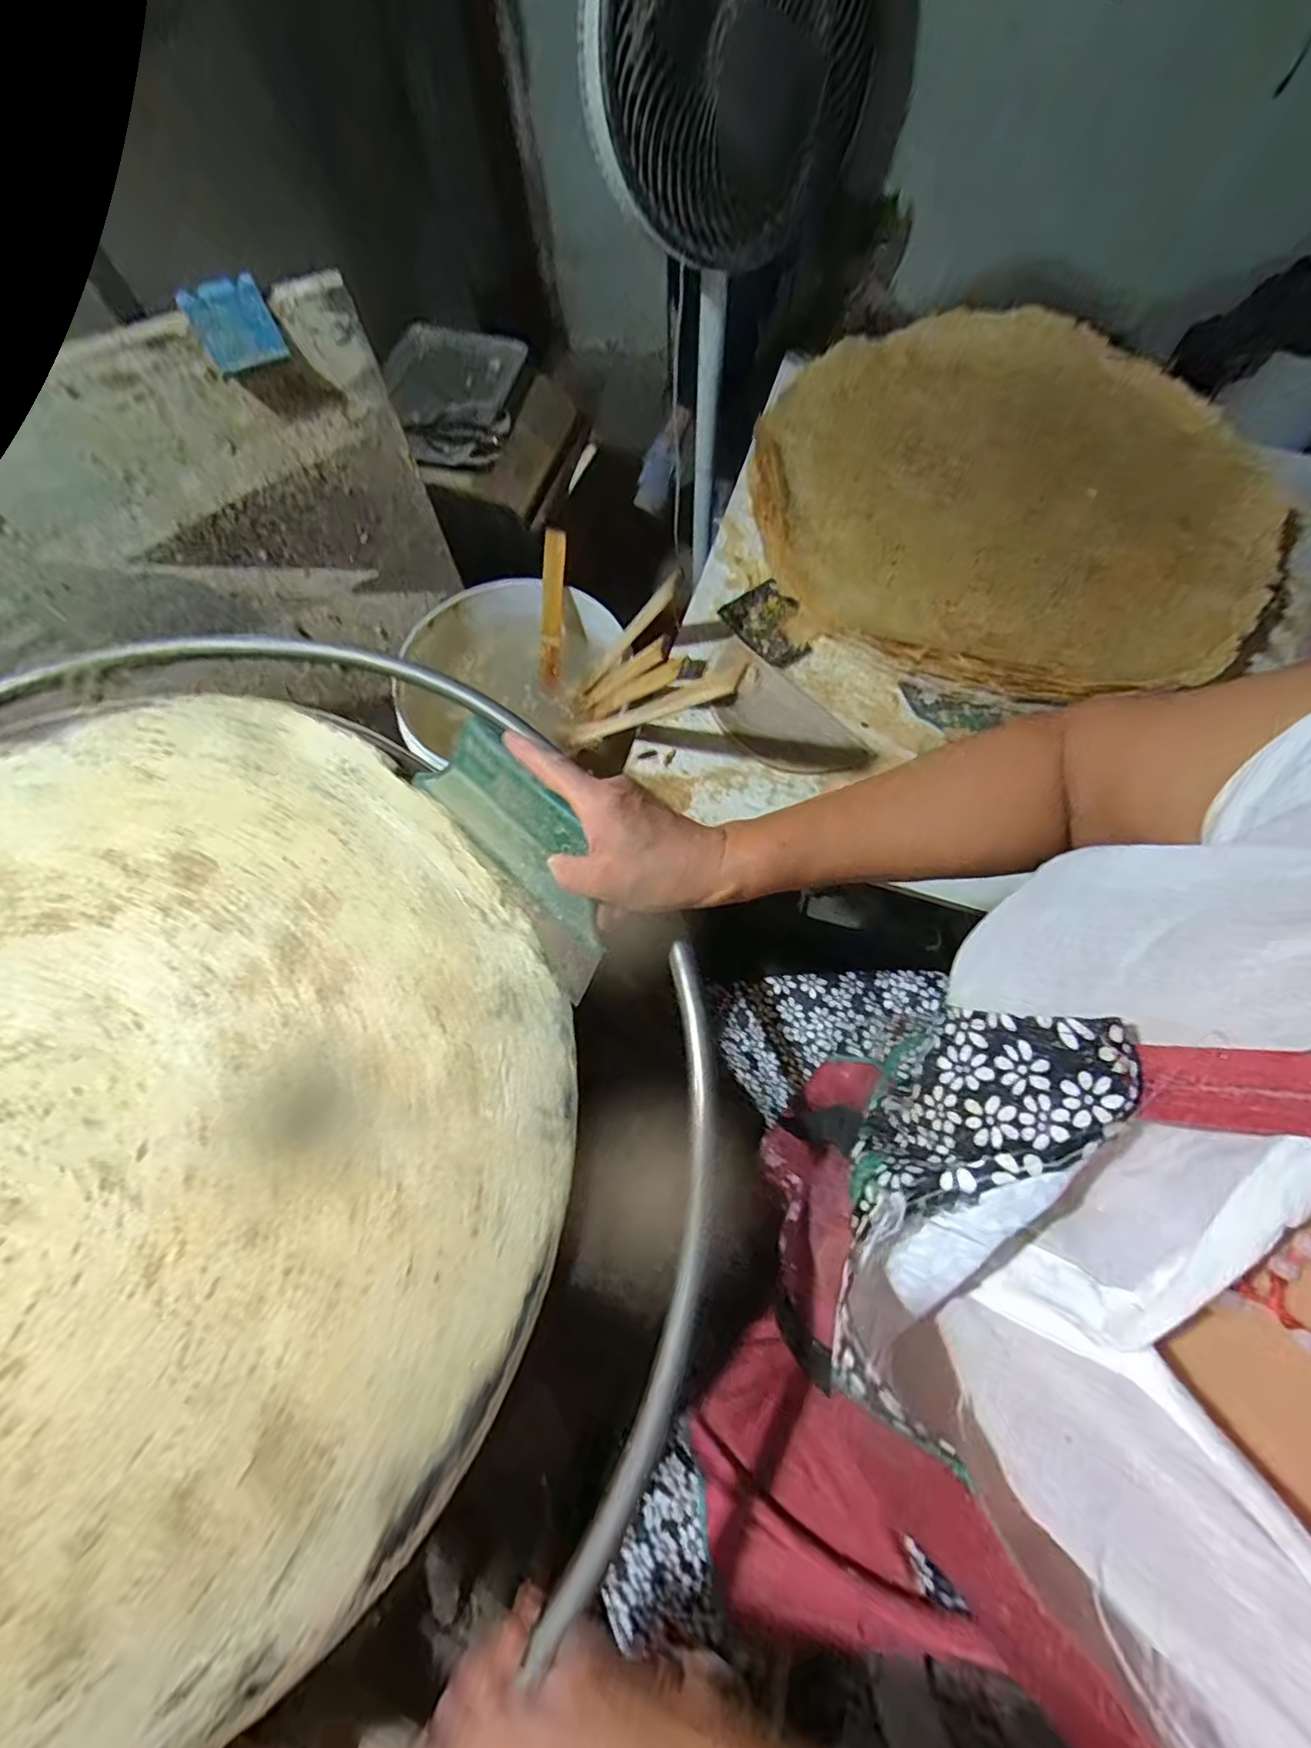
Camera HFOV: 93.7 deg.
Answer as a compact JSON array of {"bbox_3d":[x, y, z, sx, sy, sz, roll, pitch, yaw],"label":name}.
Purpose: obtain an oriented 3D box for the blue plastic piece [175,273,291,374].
[{"bbox_3d":[-0.373,-0.487,0.545,0.064,0.054,0.013,-22,70,-8],"label":"blue plastic piece"}]

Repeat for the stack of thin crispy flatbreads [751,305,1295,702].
[{"bbox_3d":[0.444,-0.477,0.769,0.624,0.054,0.606,-4,70,-1],"label":"stack of thin crispy flatbreads"}]

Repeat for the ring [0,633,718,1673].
[{"bbox_3d":[-0.397,0.172,0.417,0.872,0.036,0.816,0,70,0],"label":"ring"}]

